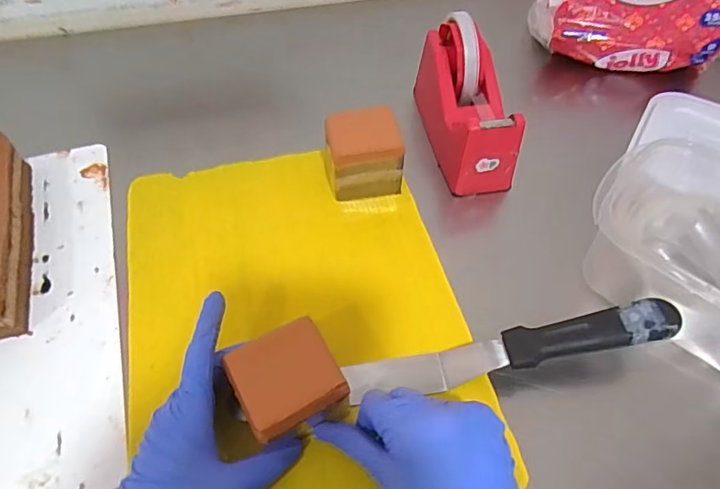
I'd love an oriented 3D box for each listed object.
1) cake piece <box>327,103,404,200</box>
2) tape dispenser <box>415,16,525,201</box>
[{"bbox_3d":[0.003,-0.081,0.460,0.065,0.056,0.059,-6,56,-5],"label":"cake piece"},{"bbox_3d":[0.102,-0.135,0.478,0.068,0.094,0.150,-7,56,-5],"label":"tape dispenser"}]

